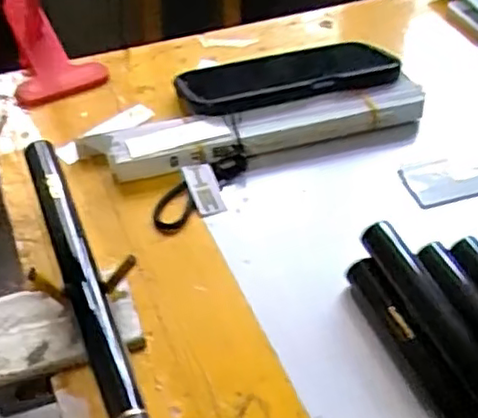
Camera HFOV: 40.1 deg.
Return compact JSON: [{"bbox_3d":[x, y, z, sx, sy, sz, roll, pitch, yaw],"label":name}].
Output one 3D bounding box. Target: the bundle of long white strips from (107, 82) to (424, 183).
[{"bbox_3d":[0.025,-0.056,0.465,0.228,0.019,0.037,-11,45,-11],"label":"bundle of long white strips"}]

